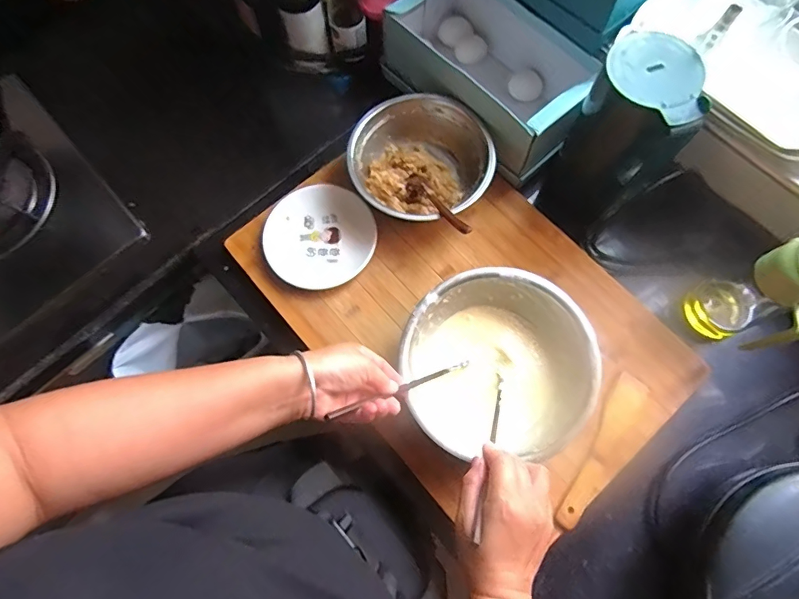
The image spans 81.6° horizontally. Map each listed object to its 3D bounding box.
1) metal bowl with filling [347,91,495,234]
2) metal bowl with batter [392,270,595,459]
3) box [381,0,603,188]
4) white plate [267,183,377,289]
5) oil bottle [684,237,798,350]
[{"bbox_3d":[0.033,-0.188,0.634,0.185,0.068,0.180,0,73,1],"label":"metal bowl with filling"},{"bbox_3d":[0.111,0.076,0.545,0.206,0.088,0.208,0,73,1],"label":"metal bowl with batter"},{"bbox_3d":[0.136,-0.331,0.665,0.177,0.113,0.290,-43,77,-11],"label":"box"},{"bbox_3d":[-0.109,-0.089,0.642,0.144,0.025,0.153,0,73,1],"label":"white plate"},{"bbox_3d":[0.422,-0.001,0.526,0.070,0.183,0.095,-14,73,-13],"label":"oil bottle"}]

